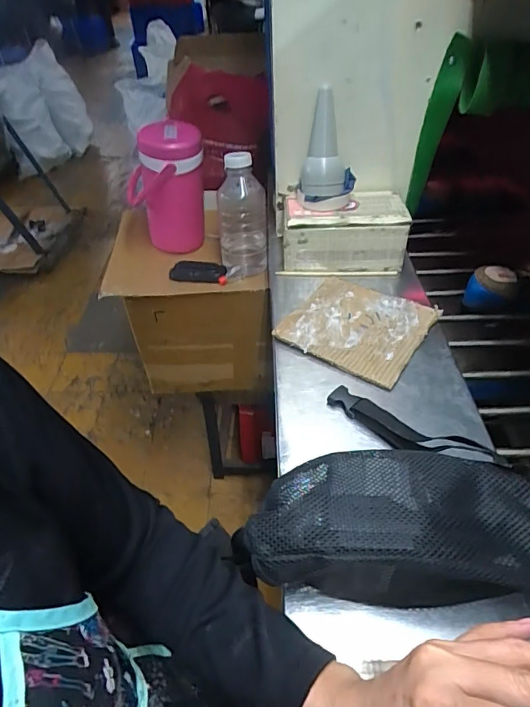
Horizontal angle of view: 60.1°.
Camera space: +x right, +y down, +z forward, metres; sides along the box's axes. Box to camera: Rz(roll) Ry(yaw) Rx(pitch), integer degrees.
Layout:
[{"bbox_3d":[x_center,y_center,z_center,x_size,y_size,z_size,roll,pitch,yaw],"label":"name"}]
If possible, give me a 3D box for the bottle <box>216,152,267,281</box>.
[{"bbox_3d":[-0.042,-0.238,0.844,0.090,0.207,0.076,-3,44,-1],"label":"bottle"}]

